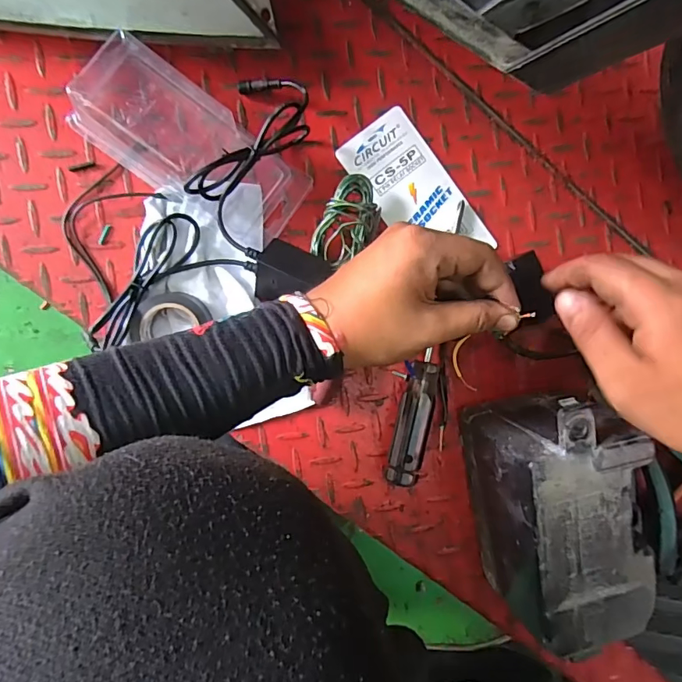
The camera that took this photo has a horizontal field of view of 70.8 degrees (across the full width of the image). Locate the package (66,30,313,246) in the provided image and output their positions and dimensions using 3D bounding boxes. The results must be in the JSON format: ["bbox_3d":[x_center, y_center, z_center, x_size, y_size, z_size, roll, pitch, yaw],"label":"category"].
[{"bbox_3d":[-0.110,-0.147,0.357,0.172,0.049,0.078,34,86,-7],"label":"package"}]

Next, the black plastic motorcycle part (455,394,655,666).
[{"bbox_3d":[0.164,0.134,0.372,0.097,0.111,0.189,-12,92,-8],"label":"black plastic motorcycle part"}]

